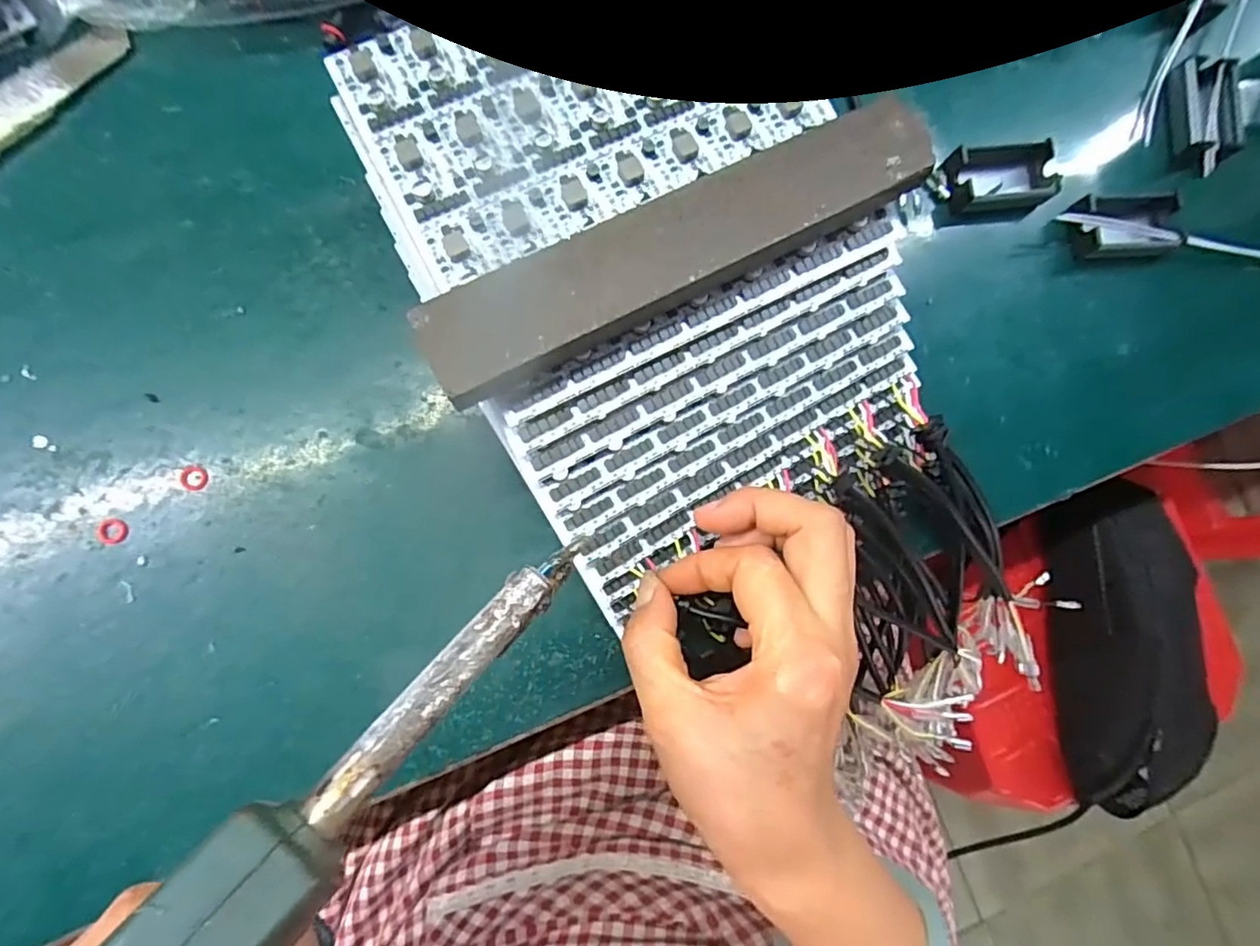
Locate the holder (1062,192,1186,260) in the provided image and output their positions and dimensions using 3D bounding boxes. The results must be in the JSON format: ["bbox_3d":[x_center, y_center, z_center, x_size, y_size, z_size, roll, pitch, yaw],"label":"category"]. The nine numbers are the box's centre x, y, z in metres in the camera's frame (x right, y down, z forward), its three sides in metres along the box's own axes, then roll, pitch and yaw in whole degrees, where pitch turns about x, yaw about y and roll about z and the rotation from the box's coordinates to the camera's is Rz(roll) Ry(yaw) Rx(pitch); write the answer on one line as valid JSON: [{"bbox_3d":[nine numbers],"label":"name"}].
[{"bbox_3d":[0.261,-0.130,0.311,0.056,0.015,0.032,-7,85,-7],"label":"holder"}]

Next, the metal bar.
[{"bbox_3d":[0.020,-0.081,0.213,0.194,0.017,0.033,-28,88,-8],"label":"metal bar"}]

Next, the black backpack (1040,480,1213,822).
[{"bbox_3d":[0.423,0.148,0.496,0.094,0.076,0.278,-4,85,-8],"label":"black backpack"}]

